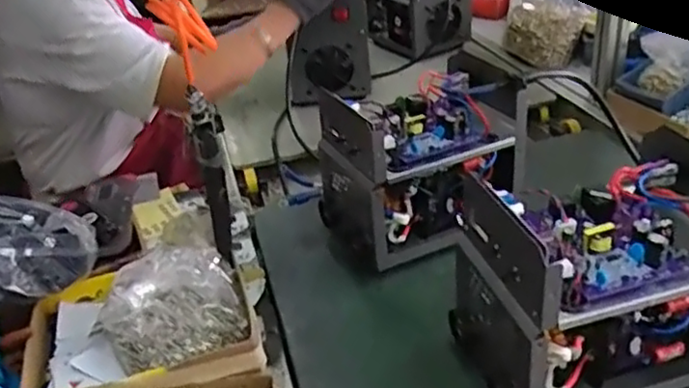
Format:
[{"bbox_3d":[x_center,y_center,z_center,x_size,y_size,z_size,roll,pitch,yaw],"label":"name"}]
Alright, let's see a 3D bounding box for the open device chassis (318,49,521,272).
[{"bbox_3d":[0.090,-0.036,0.842,0.224,0.196,0.183,-19,32,-20],"label":"open device chassis"}]

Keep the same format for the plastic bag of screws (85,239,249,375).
[{"bbox_3d":[-0.174,0.112,0.675,0.147,0.064,0.133,-18,32,-18],"label":"plastic bag of screws"}]

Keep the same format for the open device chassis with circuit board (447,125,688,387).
[{"bbox_3d":[0.224,0.083,0.609,0.224,0.190,0.156,-13,31,-10],"label":"open device chassis with circuit board"}]

